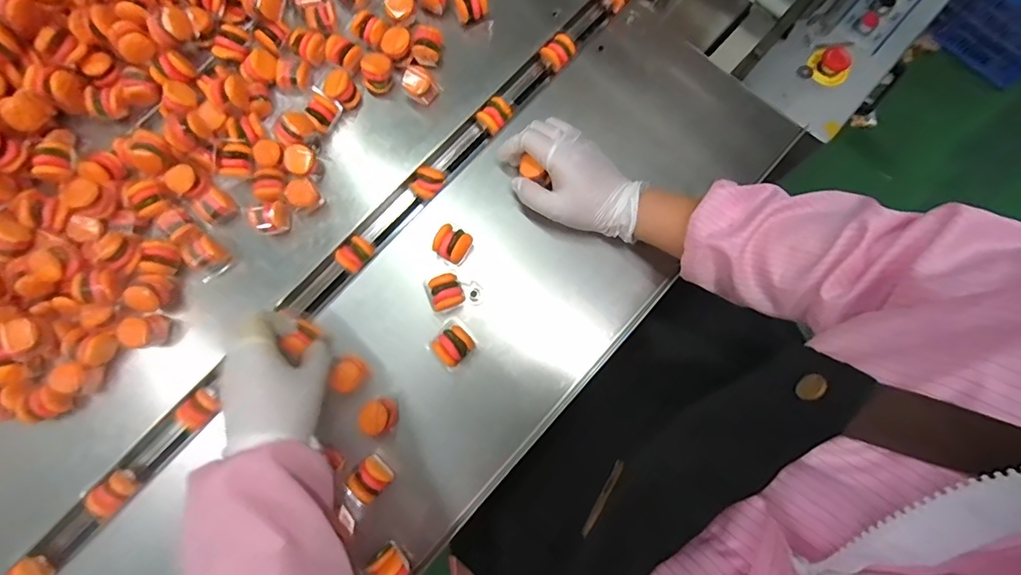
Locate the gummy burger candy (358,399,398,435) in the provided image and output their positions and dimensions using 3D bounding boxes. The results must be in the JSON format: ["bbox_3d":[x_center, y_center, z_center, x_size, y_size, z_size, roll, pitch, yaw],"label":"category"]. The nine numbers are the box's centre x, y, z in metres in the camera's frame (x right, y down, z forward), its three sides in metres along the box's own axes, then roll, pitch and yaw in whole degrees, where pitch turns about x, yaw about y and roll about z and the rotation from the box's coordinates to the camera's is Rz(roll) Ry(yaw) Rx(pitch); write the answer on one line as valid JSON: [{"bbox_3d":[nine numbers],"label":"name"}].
[{"bbox_3d":[-0.118,0.117,0.461,0.030,0.031,0.029,-6,79,-1],"label":"gummy burger candy"}]

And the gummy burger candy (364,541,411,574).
[{"bbox_3d":[-0.104,0.238,0.432,0.026,0.025,0.034,-31,80,-5],"label":"gummy burger candy"}]

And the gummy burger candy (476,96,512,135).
[{"bbox_3d":[-0.017,-0.178,0.536,0.029,0.031,0.036,37,82,7],"label":"gummy burger candy"}]

